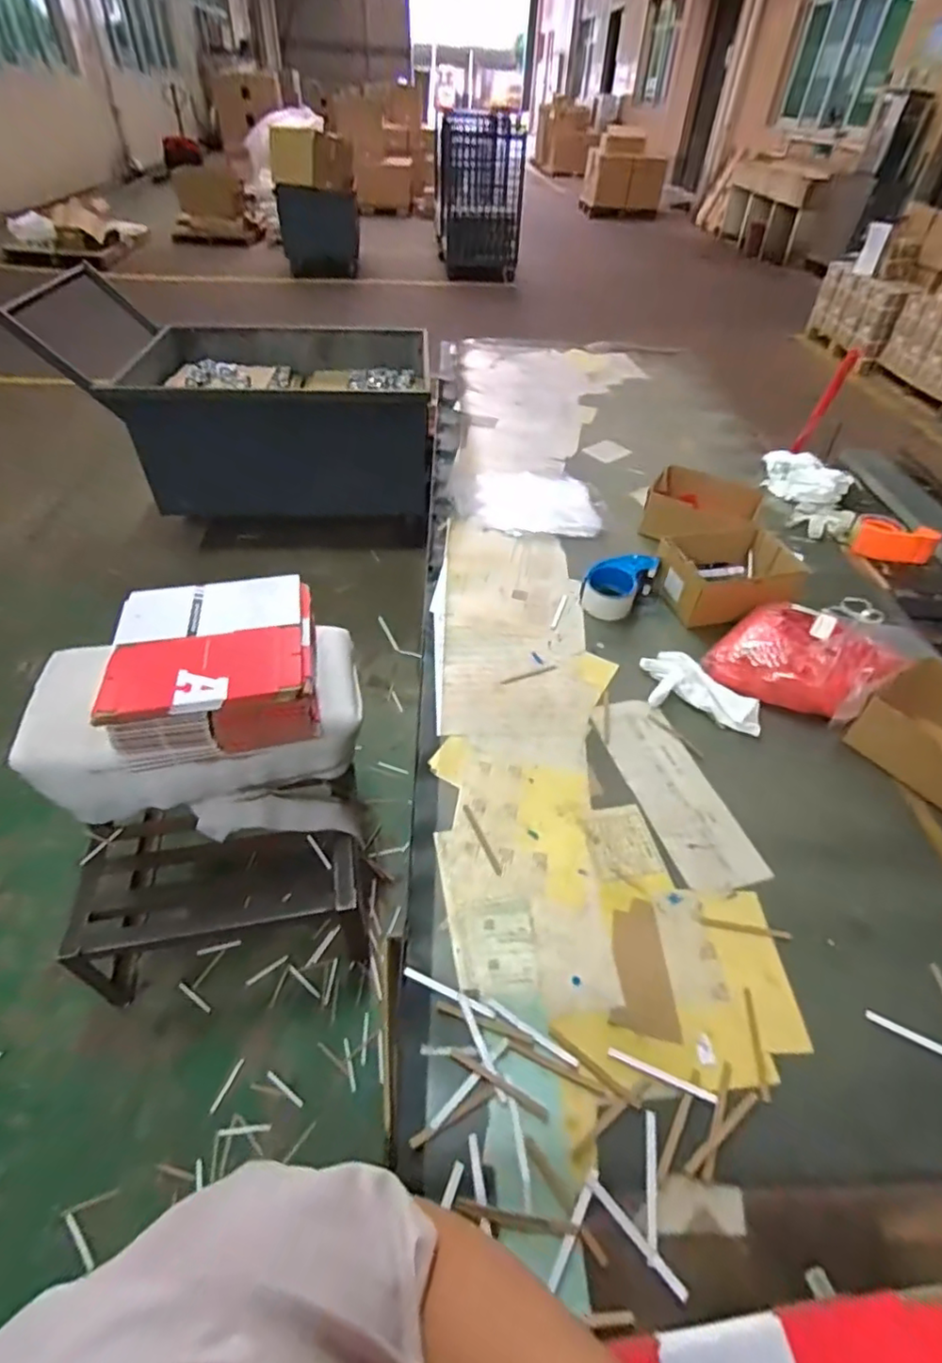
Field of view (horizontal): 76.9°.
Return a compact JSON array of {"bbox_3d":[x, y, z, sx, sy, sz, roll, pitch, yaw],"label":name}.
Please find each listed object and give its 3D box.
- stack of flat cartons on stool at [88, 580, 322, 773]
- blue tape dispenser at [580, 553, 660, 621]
[{"bbox_3d":[-0.491,-0.029,1.165,0.356,0.160,0.331,-6,47,-9],"label":"stack of flat cartons on stool"},{"bbox_3d":[0.252,-0.168,1.023,0.087,0.074,0.122,31,52,24],"label":"blue tape dispenser"}]

